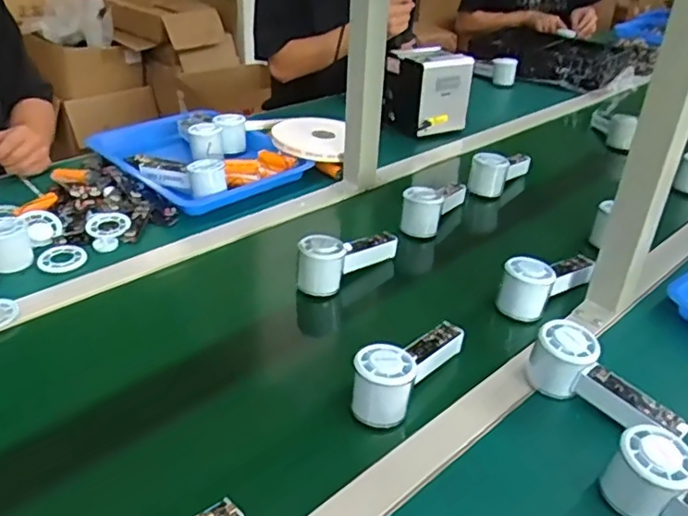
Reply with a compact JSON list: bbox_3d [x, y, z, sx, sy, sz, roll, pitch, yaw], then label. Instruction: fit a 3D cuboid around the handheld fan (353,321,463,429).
[{"bbox_3d":[0.064,0.109,0.613,0.055,0.076,0.149,23,37,29],"label":"handheld fan"}]

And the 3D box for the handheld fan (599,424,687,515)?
[{"bbox_3d":[0.276,0.201,0.474,0.149,0.063,0.043,40,46,25],"label":"handheld fan"}]

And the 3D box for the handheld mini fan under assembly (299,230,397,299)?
[{"bbox_3d":[0.005,-0.008,0.767,0.144,0.063,0.045,-25,42,-37],"label":"handheld mini fan under assembly"}]

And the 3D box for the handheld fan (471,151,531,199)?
[{"bbox_3d":[0.261,-0.152,1.010,0.057,0.067,0.132,25,38,30],"label":"handheld fan"}]

